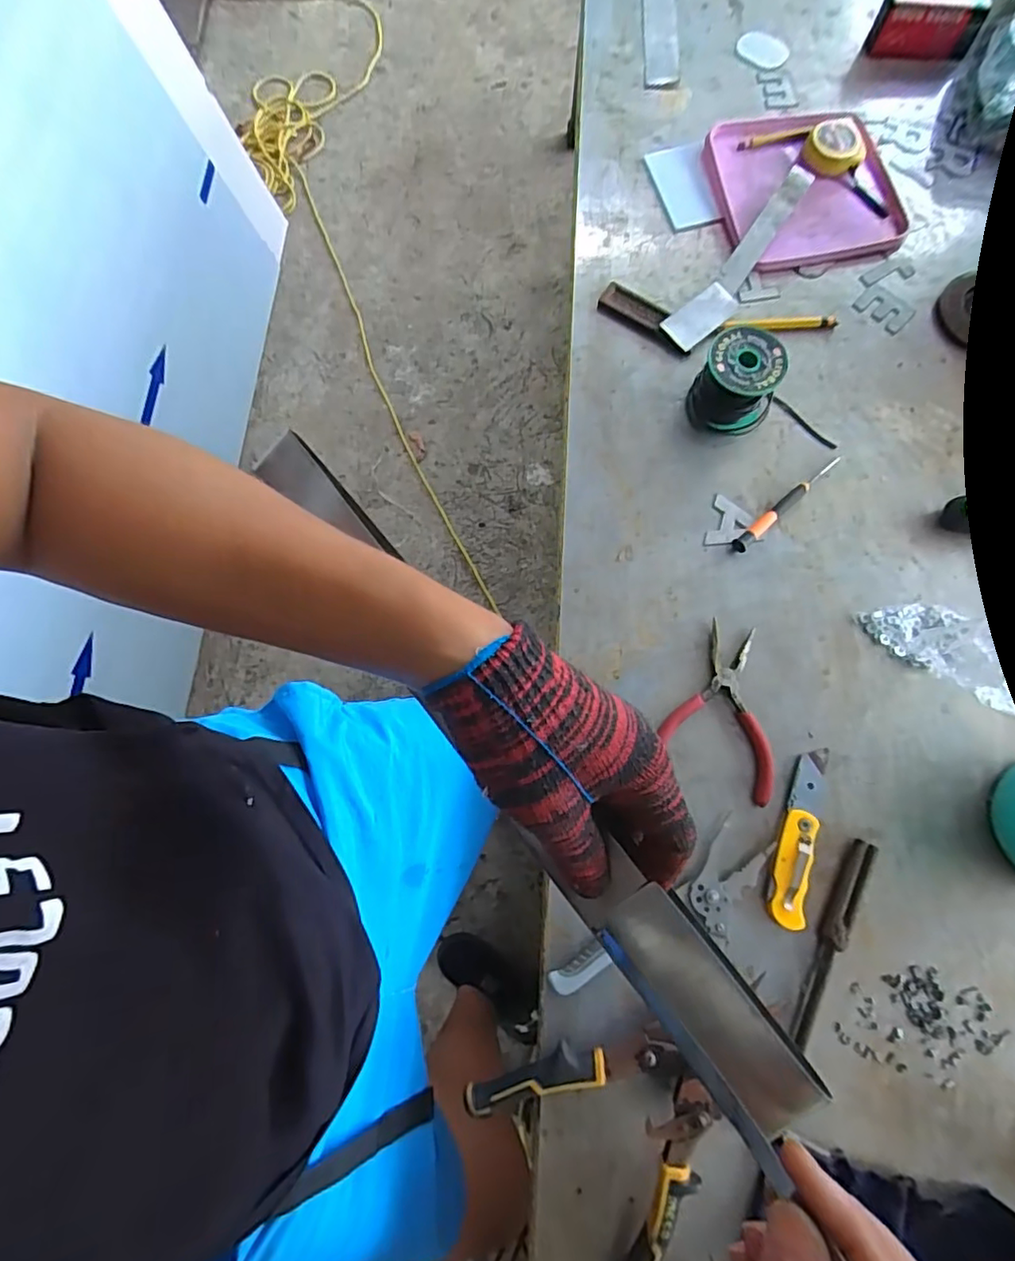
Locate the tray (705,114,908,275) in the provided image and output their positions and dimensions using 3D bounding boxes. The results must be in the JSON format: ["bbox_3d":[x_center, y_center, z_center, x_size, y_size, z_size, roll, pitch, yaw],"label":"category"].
[{"bbox_3d":[0.325,-0.487,0.642,0.194,0.023,0.202,-10,76,-3],"label":"tray"}]

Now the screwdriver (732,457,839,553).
[{"bbox_3d":[0.265,-0.121,0.557,0.140,0.009,0.013,-40,79,-10],"label":"screwdriver"}]

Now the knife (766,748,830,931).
[{"bbox_3d":[0.238,0.167,0.483,0.029,0.011,0.143,17,76,4],"label":"knife"}]

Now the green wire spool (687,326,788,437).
[{"bbox_3d":[0.216,-0.232,0.556,0.075,0.068,0.067,30,77,7],"label":"green wire spool"}]

